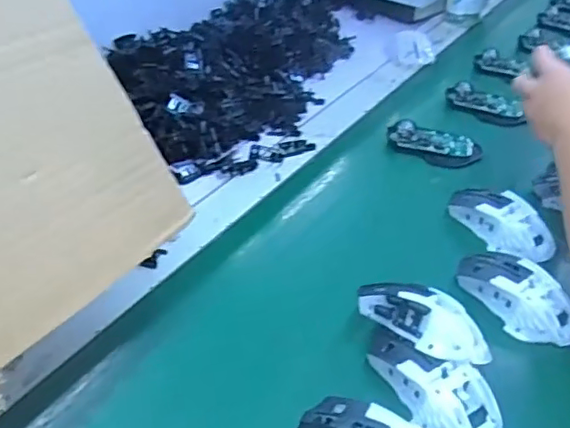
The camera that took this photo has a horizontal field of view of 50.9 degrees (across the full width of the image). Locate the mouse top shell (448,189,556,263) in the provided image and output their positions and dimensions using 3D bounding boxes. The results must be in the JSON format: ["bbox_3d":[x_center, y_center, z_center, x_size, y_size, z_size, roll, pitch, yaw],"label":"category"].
[{"bbox_3d":[0.222,0.005,0.619,0.115,0.032,0.053,30,47,29],"label":"mouse top shell"}]

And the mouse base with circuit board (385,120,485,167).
[{"bbox_3d":[0.186,-0.090,0.748,0.115,0.025,0.047,15,41,13],"label":"mouse base with circuit board"}]

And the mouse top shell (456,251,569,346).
[{"bbox_3d":[0.212,0.072,0.545,0.056,0.036,0.119,-19,45,-25],"label":"mouse top shell"}]

